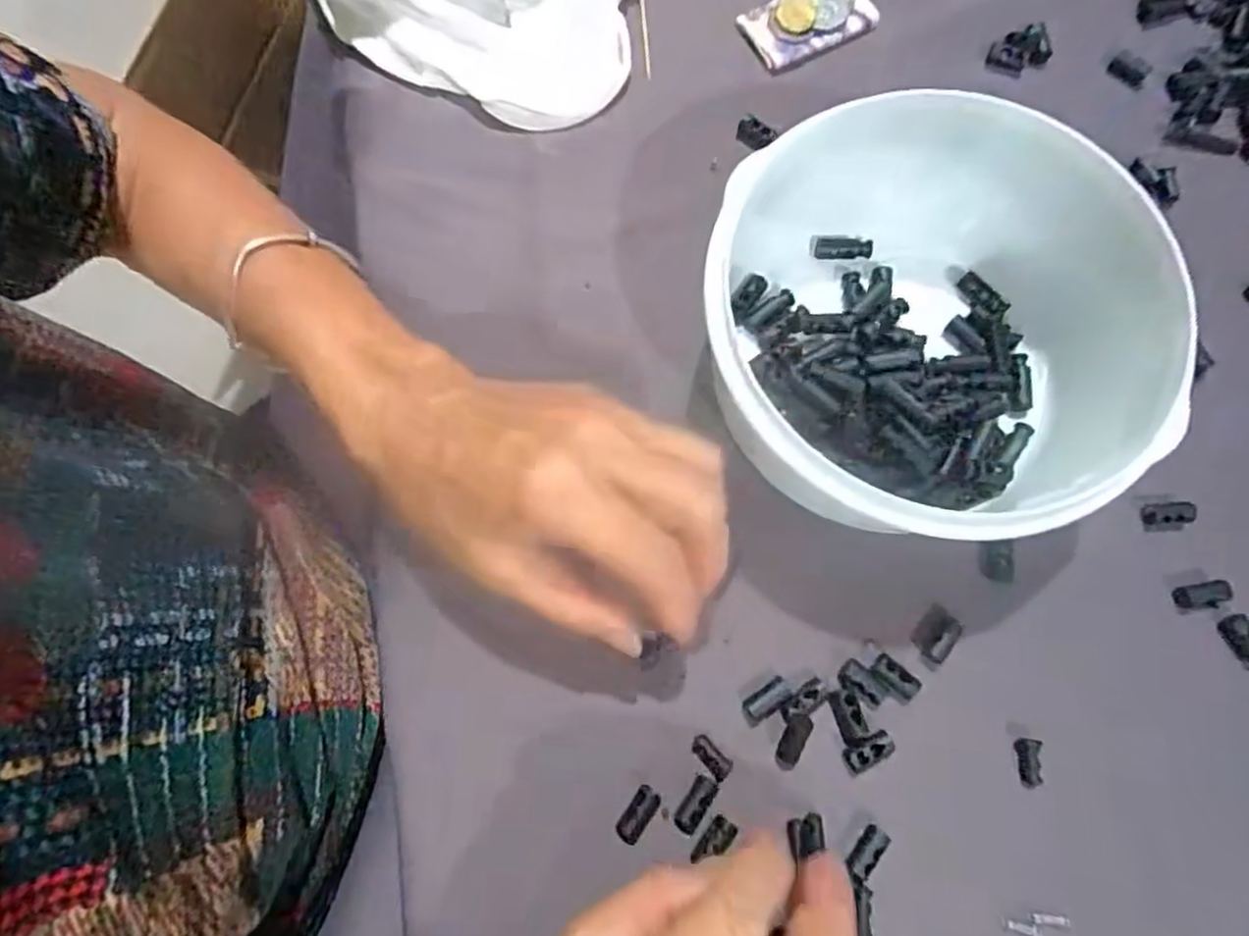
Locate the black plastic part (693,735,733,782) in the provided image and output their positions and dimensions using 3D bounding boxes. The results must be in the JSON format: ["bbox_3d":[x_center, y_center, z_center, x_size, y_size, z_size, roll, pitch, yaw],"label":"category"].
[{"bbox_3d":[0.034,0.112,0.267,0.017,0.005,0.009,43,81,10],"label":"black plastic part"}]

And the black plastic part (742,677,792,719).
[{"bbox_3d":[0.056,0.090,0.270,0.019,0.007,0.010,-33,78,-7],"label":"black plastic part"}]

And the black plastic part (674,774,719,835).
[{"bbox_3d":[0.027,0.127,0.260,0.010,0.009,0.022,34,79,8],"label":"black plastic part"}]

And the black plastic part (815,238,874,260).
[{"bbox_3d":[0.100,-0.100,0.315,0.026,0.005,0.008,2,77,1],"label":"black plastic part"}]

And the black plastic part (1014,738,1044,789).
[{"bbox_3d":[0.155,0.114,0.266,0.008,0.004,0.017,6,77,2],"label":"black plastic part"}]

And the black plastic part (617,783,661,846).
[{"bbox_3d":[0.005,0.131,0.259,0.011,0.010,0.022,31,79,8],"label":"black plastic part"}]

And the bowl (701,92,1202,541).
[{"bbox_3d":[0.118,-0.050,0.269,0.173,0.074,0.154,7,77,2],"label":"bowl"}]

